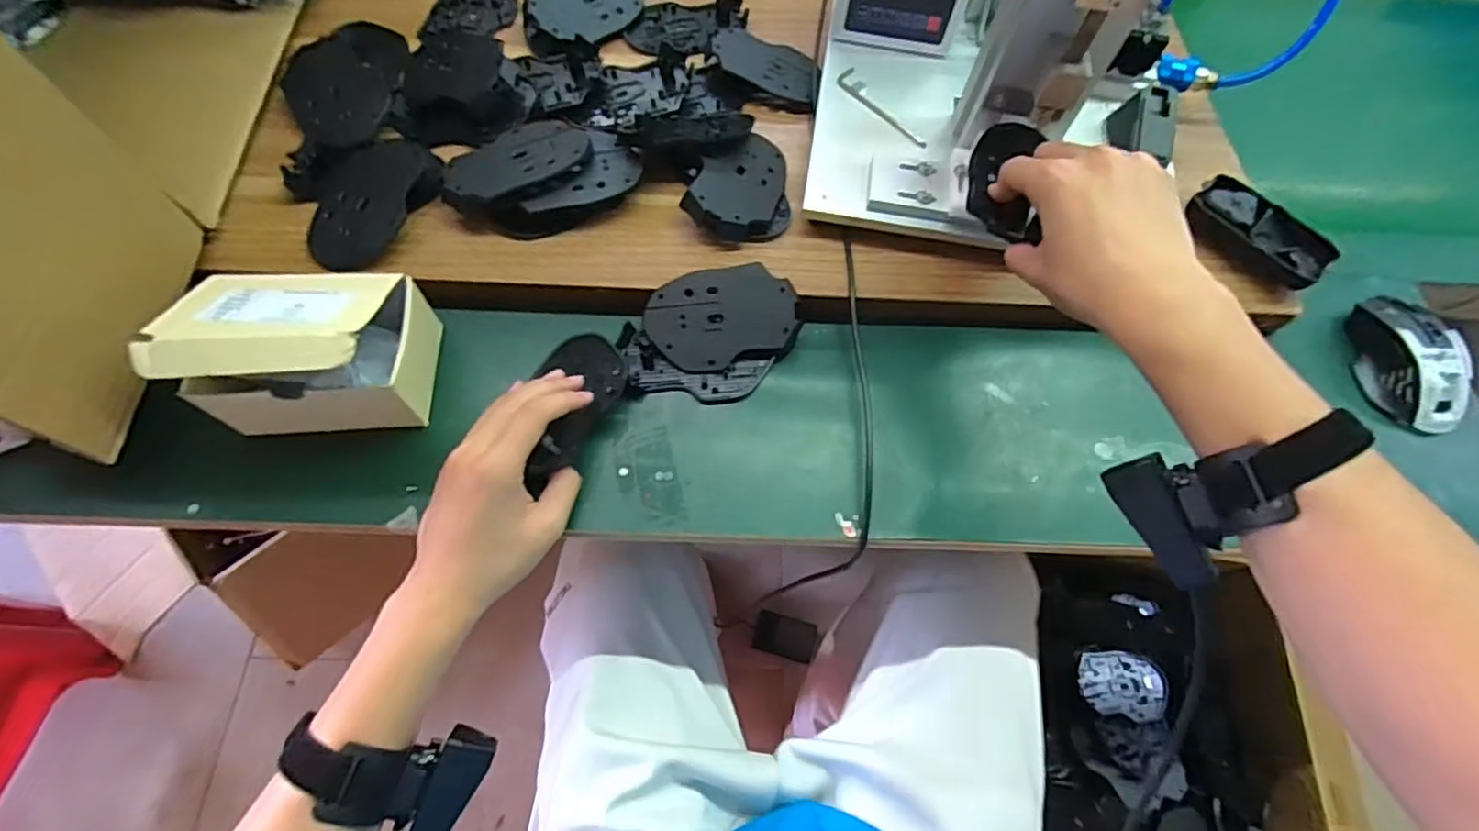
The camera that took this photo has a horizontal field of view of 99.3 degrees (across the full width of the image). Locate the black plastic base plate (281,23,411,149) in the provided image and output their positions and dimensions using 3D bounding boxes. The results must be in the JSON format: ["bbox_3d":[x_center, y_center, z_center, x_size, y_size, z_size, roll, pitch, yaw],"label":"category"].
[{"bbox_3d":[-0.336,-0.283,0.532,0.091,0.009,0.147,2,66,-3],"label":"black plastic base plate"}]

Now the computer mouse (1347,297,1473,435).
[{"bbox_3d":[0.527,-0.044,0.493,0.062,0.036,0.116,-4,66,-6],"label":"computer mouse"}]

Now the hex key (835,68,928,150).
[{"bbox_3d":[0.118,-0.259,0.533,0.022,0.004,0.103,-30,71,-16],"label":"hex key"}]

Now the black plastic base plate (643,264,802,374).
[{"bbox_3d":[-0.013,-0.073,0.471,0.110,0.009,0.074,-12,91,2],"label":"black plastic base plate"}]

